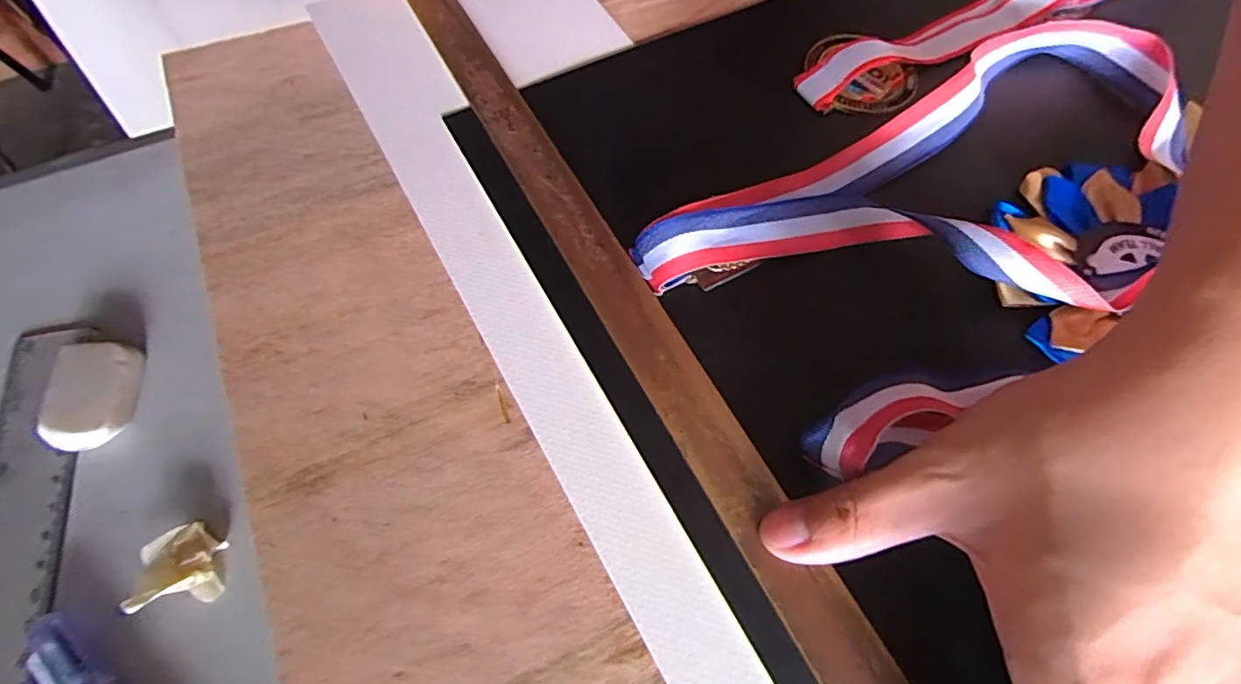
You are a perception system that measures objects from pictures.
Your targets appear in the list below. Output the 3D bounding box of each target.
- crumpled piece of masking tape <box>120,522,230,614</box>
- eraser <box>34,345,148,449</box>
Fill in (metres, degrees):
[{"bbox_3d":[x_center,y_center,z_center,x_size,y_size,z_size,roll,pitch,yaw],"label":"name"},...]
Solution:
[{"bbox_3d":[-0.148,0.075,0.185,0.020,0.013,0.026,-3,65,-2],"label":"crumpled piece of masking tape"},{"bbox_3d":[-0.199,0.020,0.209,0.026,0.012,0.040,-8,65,-4],"label":"eraser"}]

